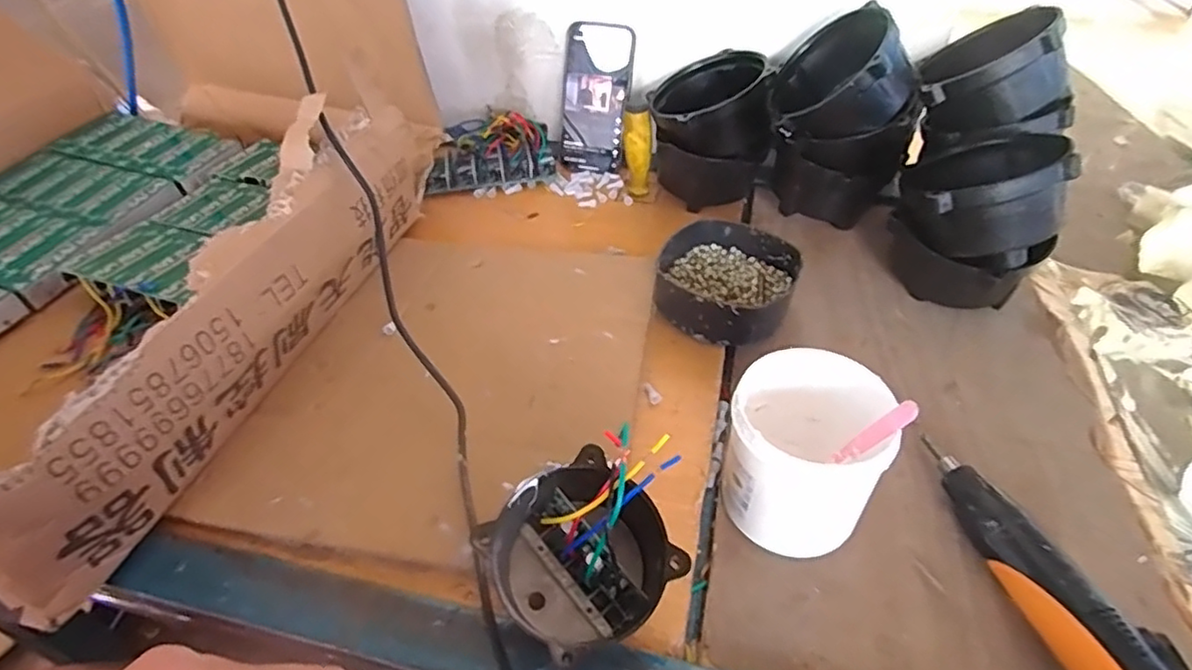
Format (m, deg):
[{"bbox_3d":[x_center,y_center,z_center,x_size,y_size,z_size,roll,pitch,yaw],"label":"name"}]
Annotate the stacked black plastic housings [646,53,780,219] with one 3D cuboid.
[{"bbox_3d":[0.121,-0.228,0.695,0.119,0.133,0.121,-8,45,-10],"label":"stacked black plastic housings"}]

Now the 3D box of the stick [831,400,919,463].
[{"bbox_3d":[0.166,0.060,0.374,0.006,0.074,0.014,28,46,-6],"label":"stick"}]

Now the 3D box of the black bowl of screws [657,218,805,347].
[{"bbox_3d":[0.117,-0.048,0.568,0.120,0.046,0.125,1,44,-1],"label":"black bowl of screws"}]

